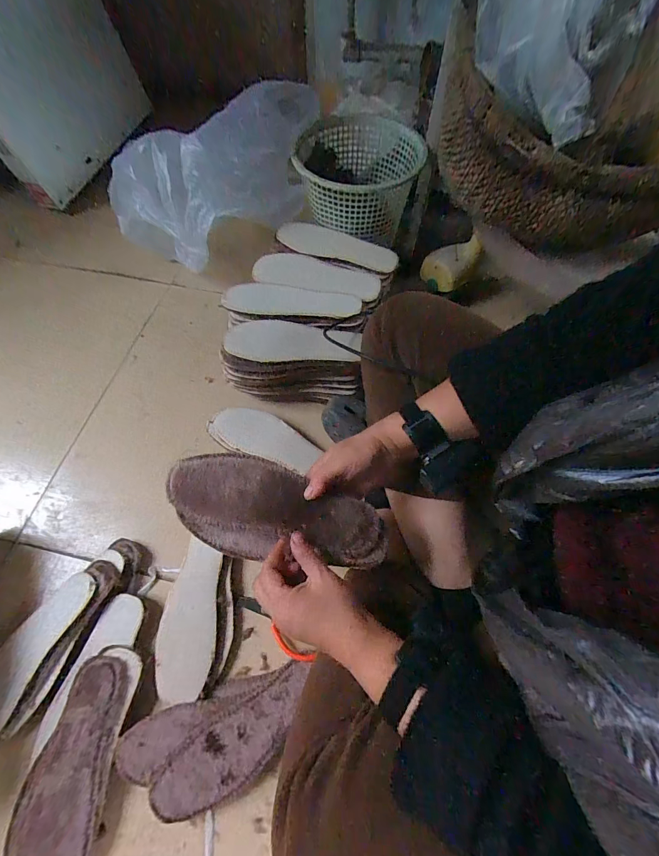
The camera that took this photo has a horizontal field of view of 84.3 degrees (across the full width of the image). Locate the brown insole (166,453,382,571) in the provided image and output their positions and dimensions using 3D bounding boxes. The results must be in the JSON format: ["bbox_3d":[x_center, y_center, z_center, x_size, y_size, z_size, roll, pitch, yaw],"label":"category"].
[{"bbox_3d":[-0.059,0.090,0.404,0.238,0.016,0.108,5,86,2],"label":"brown insole"}]

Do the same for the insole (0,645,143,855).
[{"bbox_3d":[-0.314,0.412,0.441,0.097,0.020,0.254,6,63,4],"label":"insole"}]

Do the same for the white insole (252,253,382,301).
[{"bbox_3d":[-0.025,-0.285,0.674,0.231,0.008,0.084,12,63,6],"label":"white insole"}]

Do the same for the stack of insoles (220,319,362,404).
[{"bbox_3d":[-0.062,-0.114,0.650,0.226,0.148,0.093,0,63,1],"label":"stack of insoles"}]

